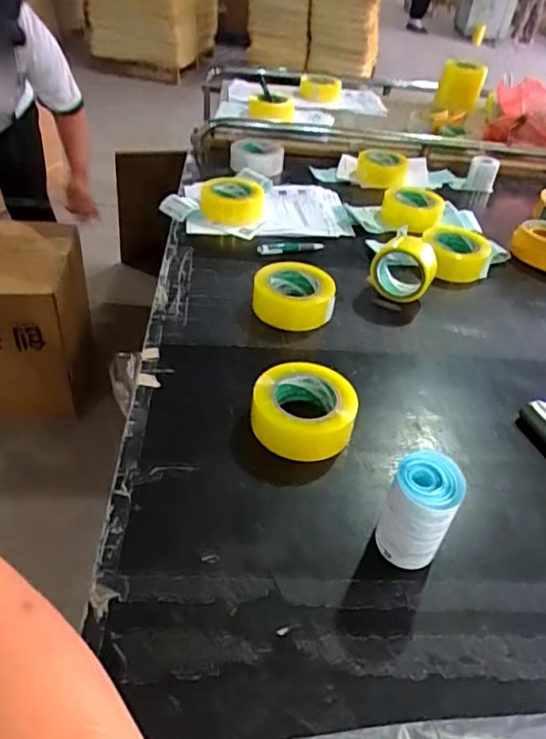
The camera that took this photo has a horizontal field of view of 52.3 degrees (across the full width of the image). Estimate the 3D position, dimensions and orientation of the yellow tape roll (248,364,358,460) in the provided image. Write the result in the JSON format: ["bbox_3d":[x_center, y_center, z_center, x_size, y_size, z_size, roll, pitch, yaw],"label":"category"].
[{"bbox_3d":[0.038,0.048,0.683,0.122,0.053,0.115,4,42,-4],"label":"yellow tape roll"}]

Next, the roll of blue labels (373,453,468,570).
[{"bbox_3d":[0.141,0.140,0.541,0.062,0.115,0.057,4,42,-4],"label":"roll of blue labels"}]

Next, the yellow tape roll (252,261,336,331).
[{"bbox_3d":[0.030,-0.119,0.867,0.123,0.047,0.114,4,42,-4],"label":"yellow tape roll"}]

